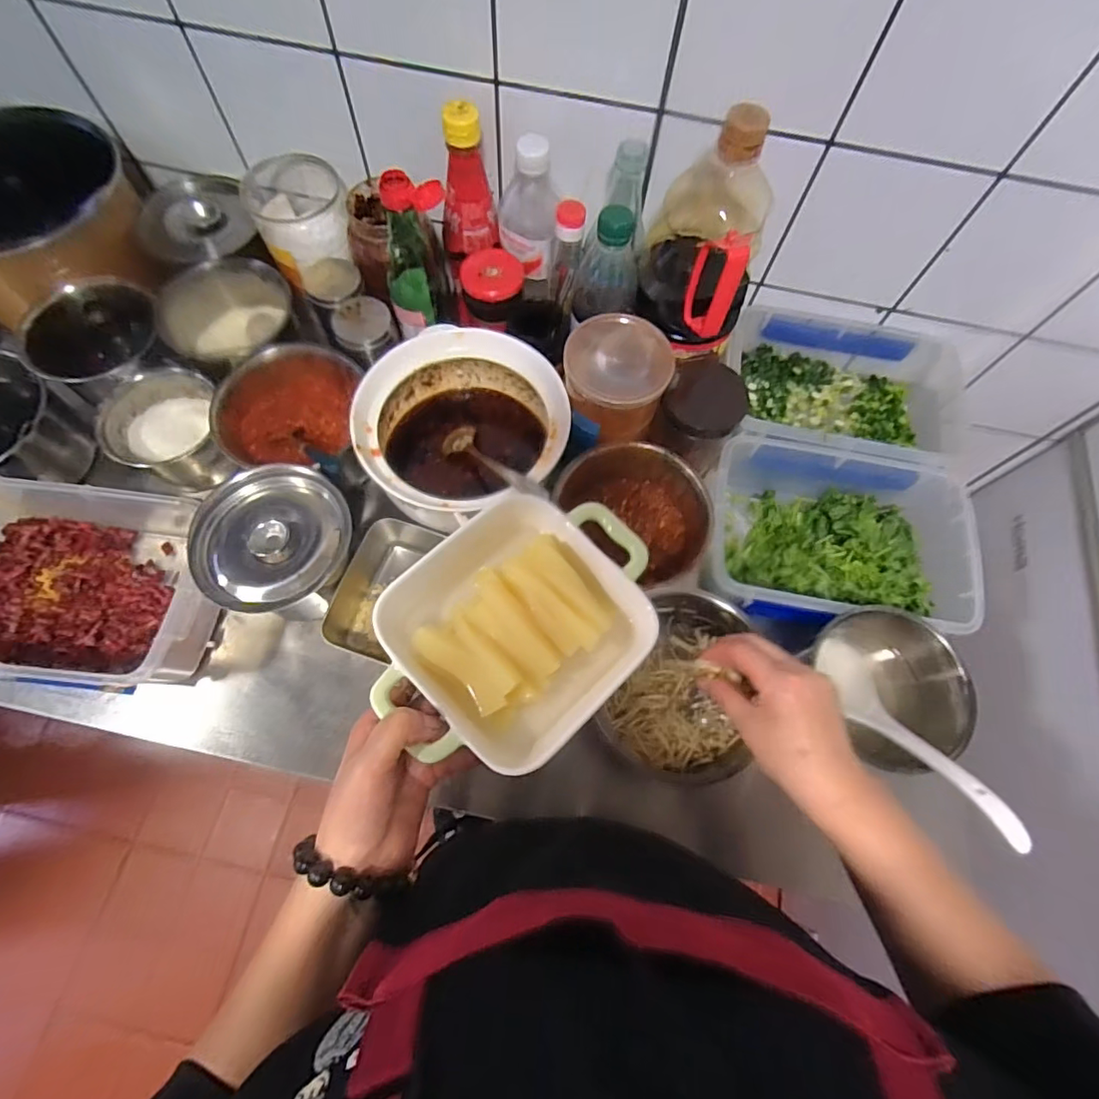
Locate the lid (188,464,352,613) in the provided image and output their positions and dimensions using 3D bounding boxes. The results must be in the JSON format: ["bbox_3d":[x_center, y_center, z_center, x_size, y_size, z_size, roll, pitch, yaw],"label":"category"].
[{"bbox_3d":[-0.251,-0.010,0.485,0.133,0.032,0.124,-1,92,-14],"label":"lid"}]

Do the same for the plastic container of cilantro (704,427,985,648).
[{"bbox_3d":[0.294,-0.008,0.566,0.262,0.079,0.198,16,67,5],"label":"plastic container of cilantro"}]

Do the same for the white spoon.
[{"bbox_3d":[0.316,0.152,0.463,0.042,0.045,0.212,-12,26,-7],"label":"white spoon"}]

